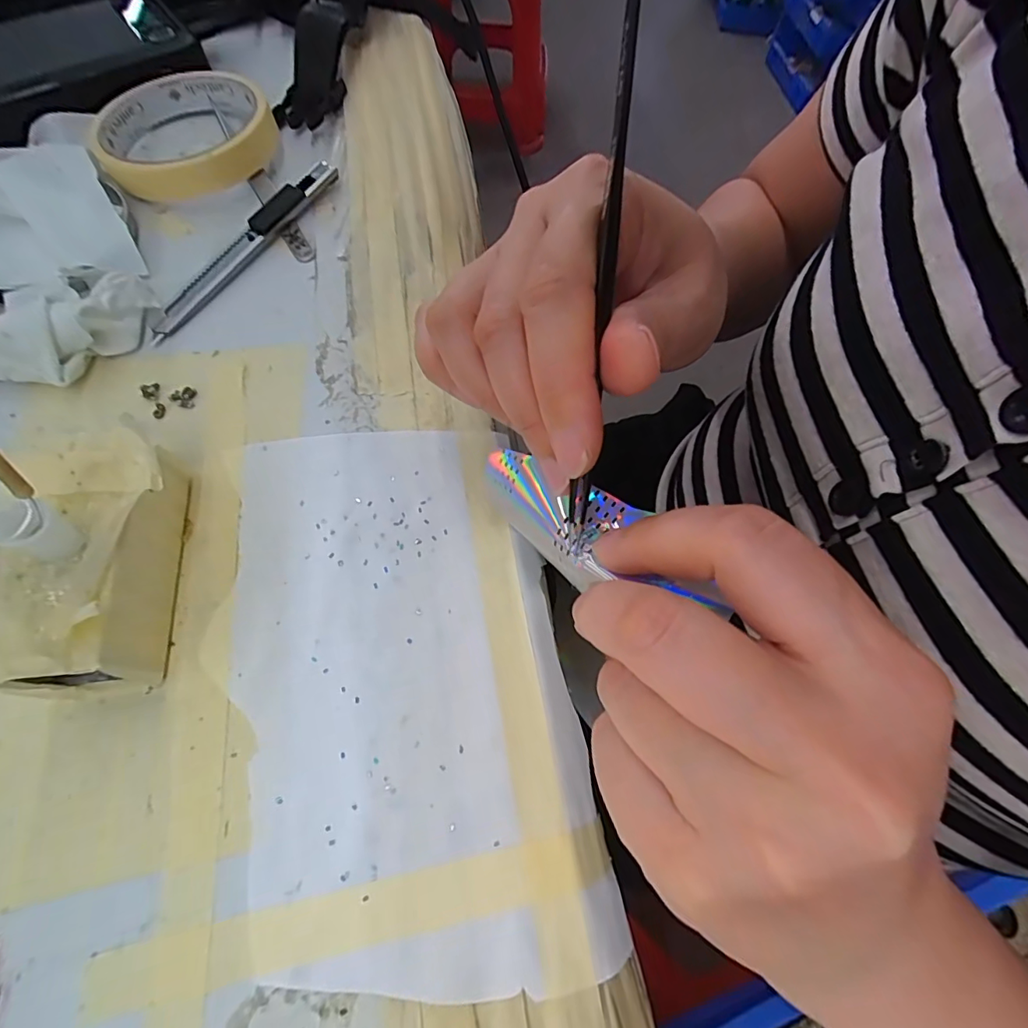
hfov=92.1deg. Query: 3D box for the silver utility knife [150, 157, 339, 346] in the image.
[{"bbox_3d":[-0.128,-0.132,0.240,0.014,0.009,0.128,27,68,9],"label":"silver utility knife"}]

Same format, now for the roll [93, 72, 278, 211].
[{"bbox_3d":[-0.174,-0.199,0.260,0.087,0.022,0.083,1,66,-2],"label":"roll"}]

